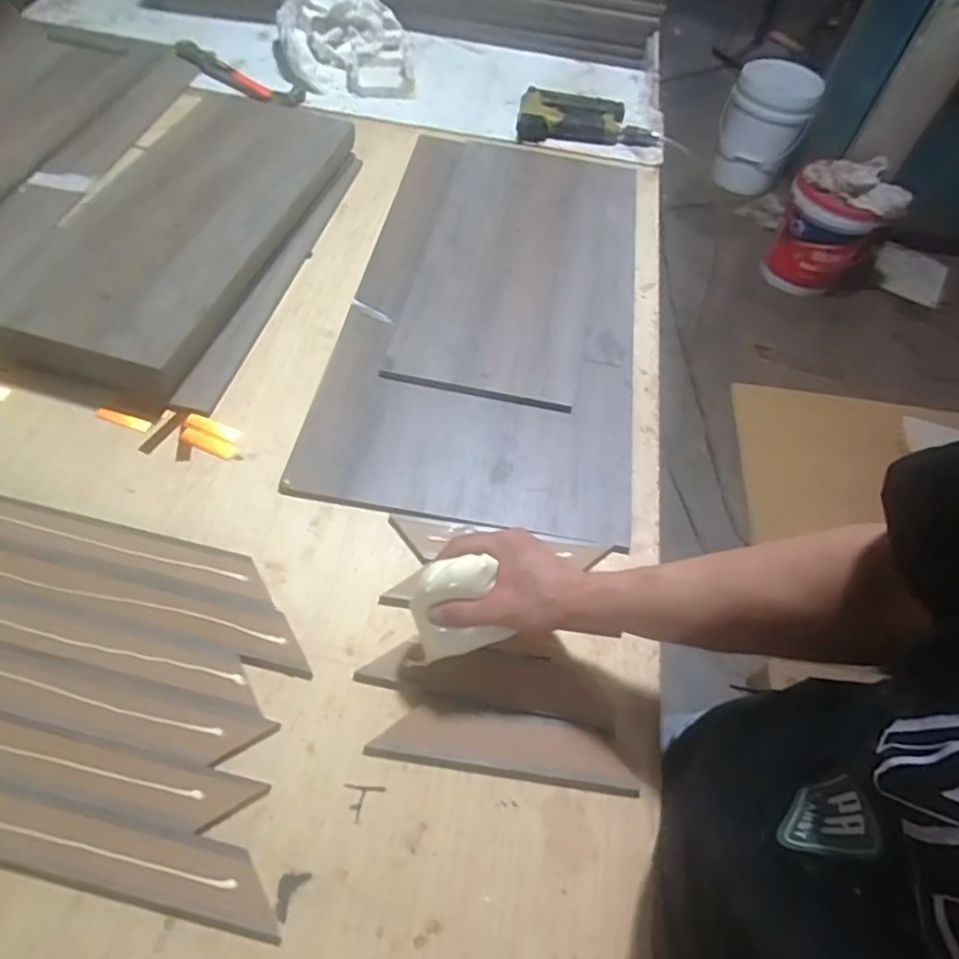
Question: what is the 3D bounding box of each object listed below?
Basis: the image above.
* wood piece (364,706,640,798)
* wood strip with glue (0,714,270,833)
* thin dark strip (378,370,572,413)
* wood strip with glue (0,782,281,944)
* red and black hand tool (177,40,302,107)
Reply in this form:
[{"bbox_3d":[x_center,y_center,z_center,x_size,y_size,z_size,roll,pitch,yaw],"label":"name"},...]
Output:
[{"bbox_3d":[0.021,0.223,0.518,0.212,0.011,0.049,9,56,1],"label":"wood piece"},{"bbox_3d":[-0.410,0.204,0.487,0.465,0.006,0.044,12,56,3],"label":"wood strip with glue"},{"bbox_3d":[-0.006,-0.103,0.727,0.227,0.009,0.011,11,56,2],"label":"thin dark strip"},{"bbox_3d":[-0.392,0.248,0.462,0.494,0.007,0.047,13,56,4],"label":"wood strip with glue"},{"bbox_3d":[-0.421,-0.714,1.083,0.281,0.029,0.058,32,59,15],"label":"red and black hand tool"}]

